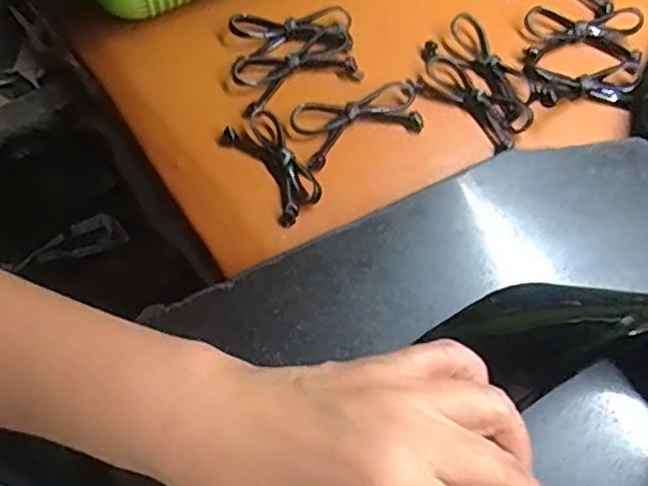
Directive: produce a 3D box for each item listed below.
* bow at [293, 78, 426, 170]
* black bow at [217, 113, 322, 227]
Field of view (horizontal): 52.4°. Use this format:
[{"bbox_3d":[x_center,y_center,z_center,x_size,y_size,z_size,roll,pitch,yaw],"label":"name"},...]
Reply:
[{"bbox_3d":[0.022,-0.075,0.400,0.078,0.009,0.038,-21,67,-8],"label":"bow"},{"bbox_3d":[-0.030,-0.048,0.391,0.033,0.013,0.075,-33,69,-13],"label":"black bow"}]

